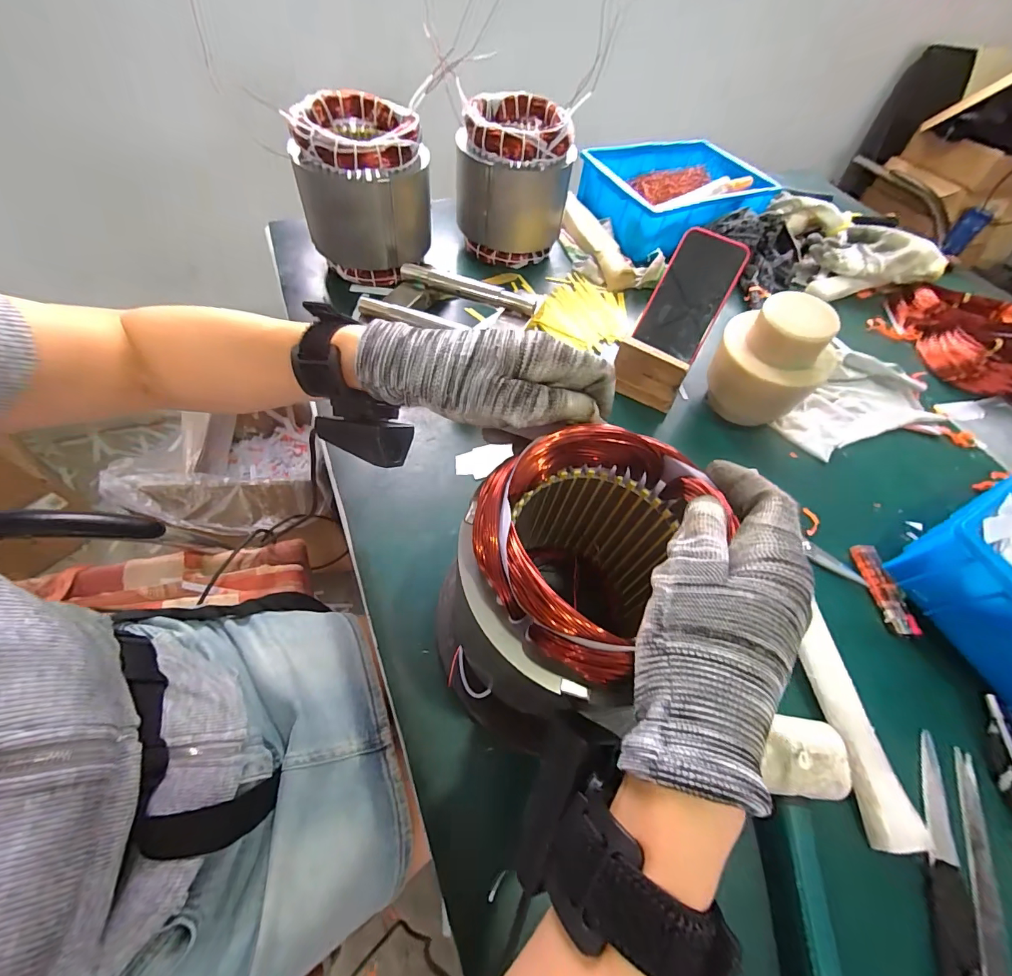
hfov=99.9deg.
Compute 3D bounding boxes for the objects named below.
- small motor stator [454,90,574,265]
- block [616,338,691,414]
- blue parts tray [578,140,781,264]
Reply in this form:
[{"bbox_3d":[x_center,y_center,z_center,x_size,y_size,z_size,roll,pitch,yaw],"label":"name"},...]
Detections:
[{"bbox_3d":[0.012,-0.427,0.600,0.150,0.161,0.146,7,57,-3],"label":"small motor stator"},{"bbox_3d":[0.160,-0.128,0.484,0.076,0.062,0.019,28,59,11],"label":"block"},{"bbox_3d":[0.284,-0.492,0.718,0.291,0.078,0.218,-23,63,-20],"label":"blue parts tray"}]

